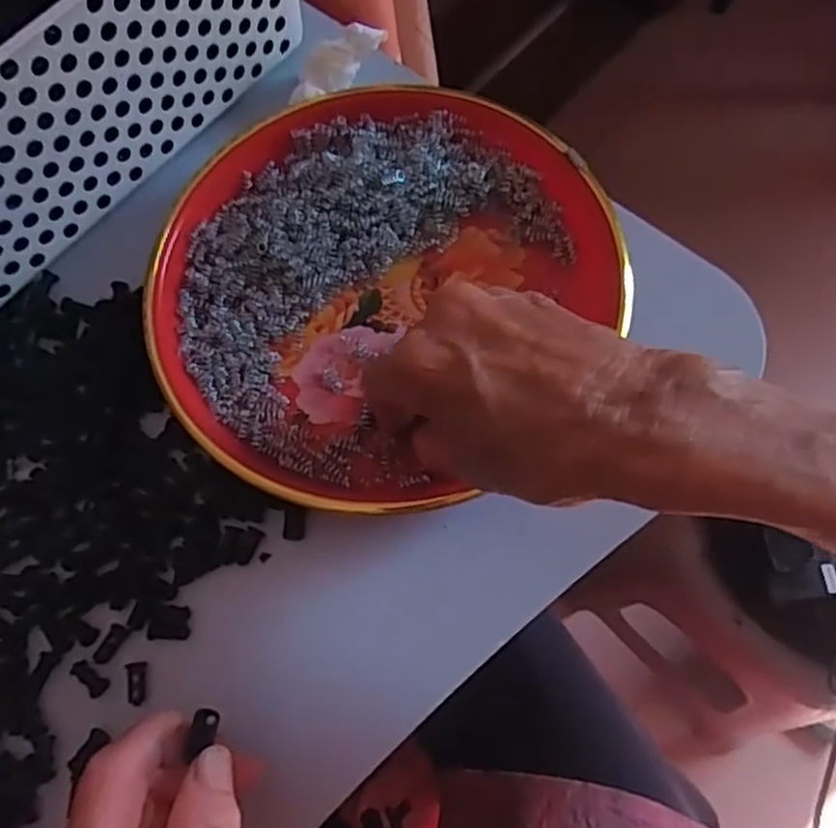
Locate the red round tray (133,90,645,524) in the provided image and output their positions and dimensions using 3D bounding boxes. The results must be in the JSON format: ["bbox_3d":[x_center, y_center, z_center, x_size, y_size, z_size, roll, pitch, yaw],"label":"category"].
[{"bbox_3d":[-0.024,-0.068,0.332,0.198,0.028,0.212,-1,69,2],"label":"red round tray"}]

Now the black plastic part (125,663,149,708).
[{"bbox_3d":[-0.116,0.111,0.283,0.007,0.004,0.017,-7,69,-1],"label":"black plastic part"}]

